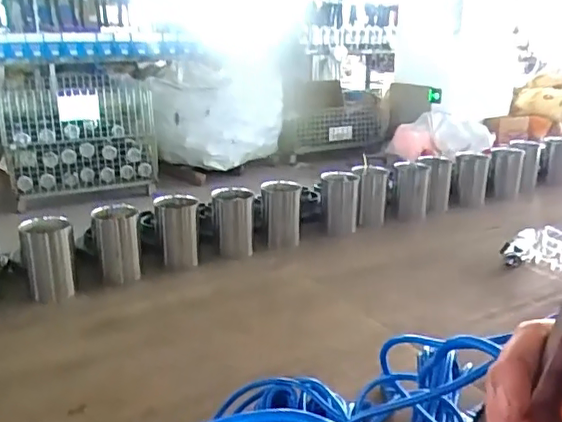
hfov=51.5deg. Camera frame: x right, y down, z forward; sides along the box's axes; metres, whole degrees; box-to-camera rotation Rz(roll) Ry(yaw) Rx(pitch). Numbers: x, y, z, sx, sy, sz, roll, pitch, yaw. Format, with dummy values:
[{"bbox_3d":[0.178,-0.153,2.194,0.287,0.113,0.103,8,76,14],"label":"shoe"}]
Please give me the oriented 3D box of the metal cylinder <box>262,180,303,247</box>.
[{"bbox_3d":[0.001,-0.002,1.345,0.085,0.125,0.105,1,18,0],"label":"metal cylinder"}]

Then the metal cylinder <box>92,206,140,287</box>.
[{"bbox_3d":[-0.324,0.059,1.154,0.087,0.125,0.074,-6,19,-20],"label":"metal cylinder"}]

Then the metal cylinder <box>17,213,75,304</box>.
[{"bbox_3d":[-0.433,0.081,1.085,0.086,0.128,0.088,-10,21,-30],"label":"metal cylinder"}]

